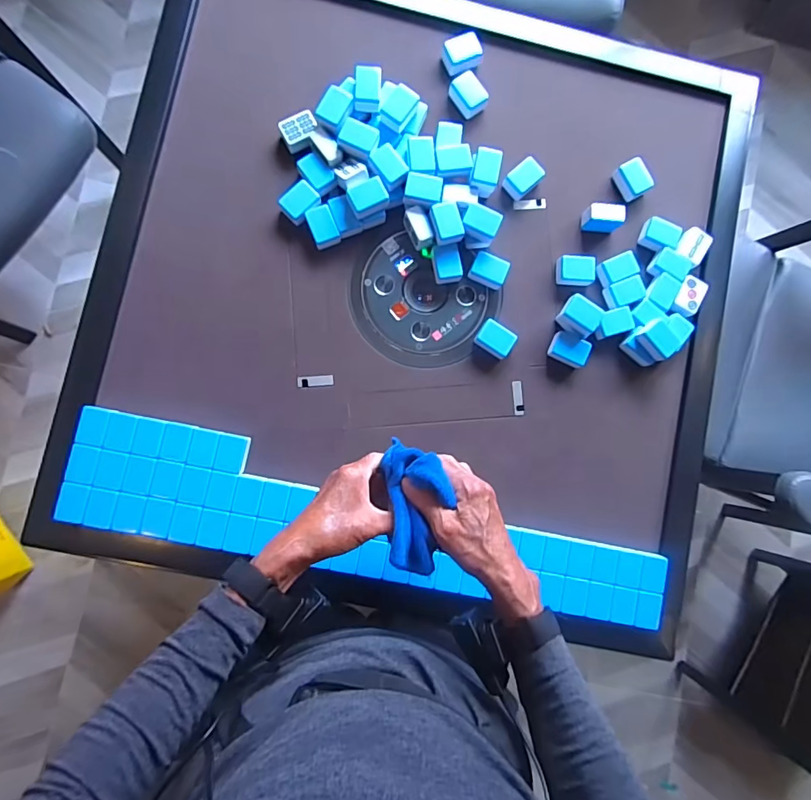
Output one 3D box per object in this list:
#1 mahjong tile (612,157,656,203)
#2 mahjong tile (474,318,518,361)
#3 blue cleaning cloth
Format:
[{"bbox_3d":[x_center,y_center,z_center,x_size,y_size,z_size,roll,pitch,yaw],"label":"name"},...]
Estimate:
[{"bbox_3d":[0.369,-0.357,0.750,0.039,0.033,0.056,-27,89,-6],"label":"mahjong tile"},{"bbox_3d":[0.138,-0.093,0.705,0.055,0.024,0.043,36,84,-1],"label":"mahjong tile"},{"bbox_3d":[0.014,0.109,0.472,0.065,0.051,0.129,-1,84,-5],"label":"blue cleaning cloth"}]

